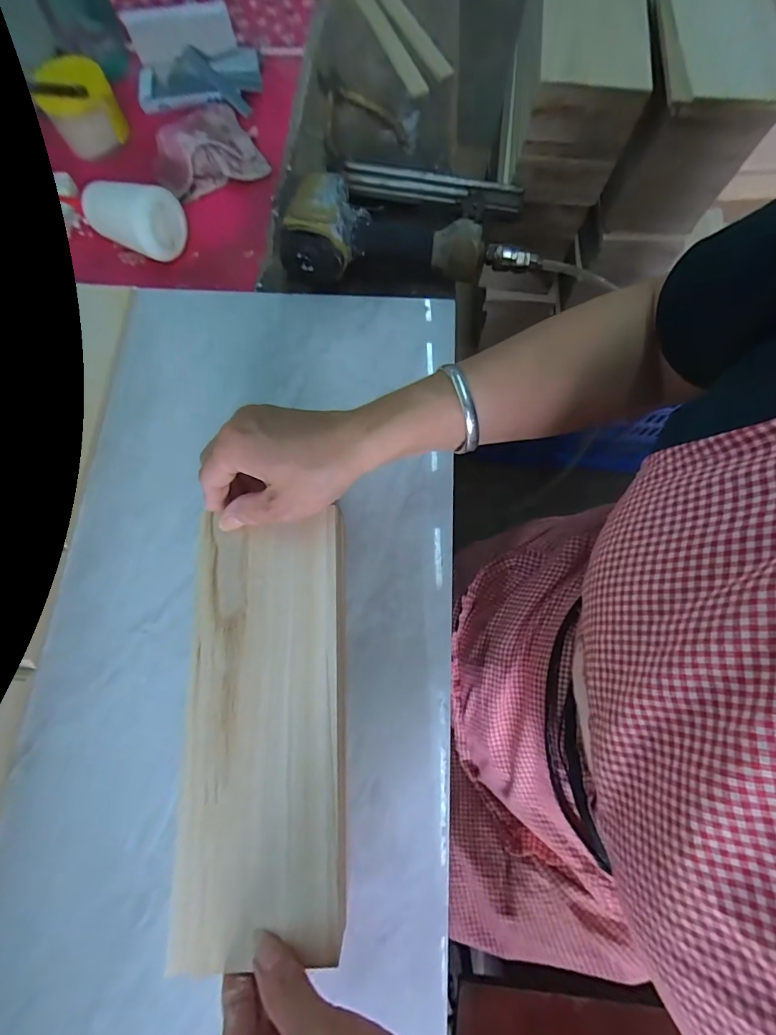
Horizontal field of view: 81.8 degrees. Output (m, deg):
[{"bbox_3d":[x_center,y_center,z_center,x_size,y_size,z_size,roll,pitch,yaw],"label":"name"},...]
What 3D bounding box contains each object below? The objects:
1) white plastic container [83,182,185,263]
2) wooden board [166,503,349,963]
[{"bbox_3d":[-0.269,-0.319,0.474,0.101,0.052,0.058,23,76,6],"label":"white plastic container"},{"bbox_3d":[-0.082,0.130,0.299,0.102,0.015,0.263,-1,74,-5],"label":"wooden board"}]

